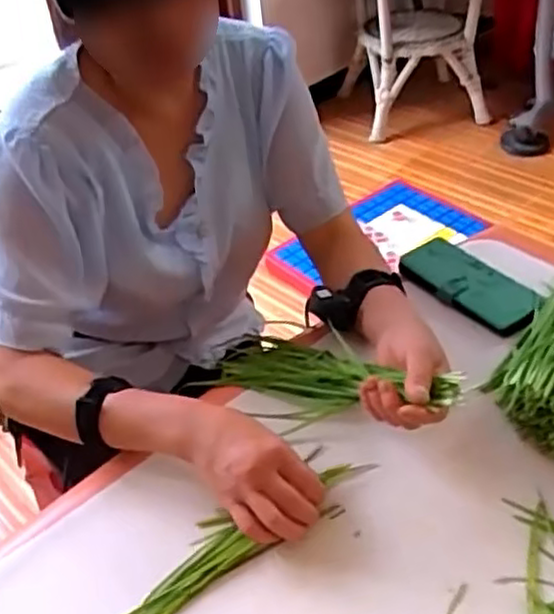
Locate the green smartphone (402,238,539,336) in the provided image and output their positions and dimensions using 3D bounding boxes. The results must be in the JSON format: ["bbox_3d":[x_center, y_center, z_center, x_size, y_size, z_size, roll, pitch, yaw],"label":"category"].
[{"bbox_3d":[0.223,-0.029,0.818,0.080,0.015,0.168,-30,46,-26],"label":"green smartphone"}]

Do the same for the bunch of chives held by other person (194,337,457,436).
[{"bbox_3d":[0.049,0.075,0.680,0.280,0.039,0.095,5,37,44],"label":"bunch of chives held by other person"}]

